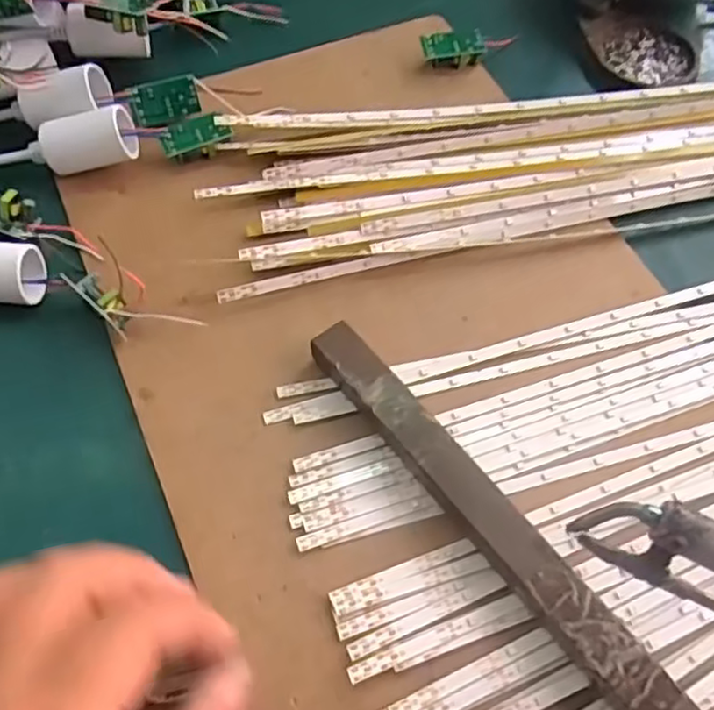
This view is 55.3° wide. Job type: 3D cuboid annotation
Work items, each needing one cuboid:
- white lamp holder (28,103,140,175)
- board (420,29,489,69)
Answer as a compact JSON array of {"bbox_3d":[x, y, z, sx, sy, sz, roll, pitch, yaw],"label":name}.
[{"bbox_3d":[-0.143,-0.111,0.357,0.053,0.030,0.024,-15,65,-10],"label":"white lamp holder"},{"bbox_3d":[0.059,-0.189,0.423,0.038,0.013,0.017,-9,64,-7],"label":"board"}]

